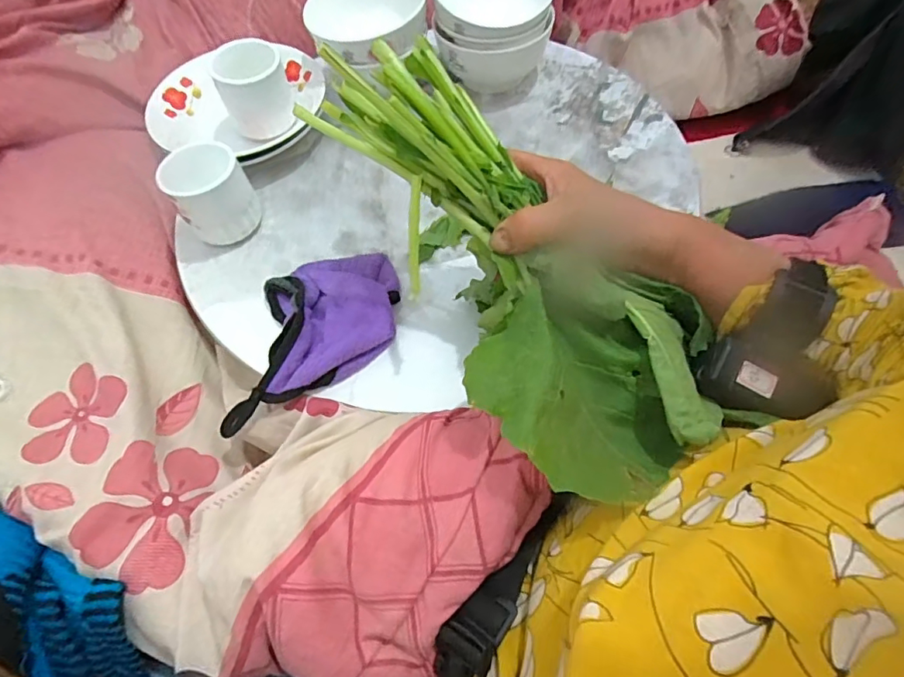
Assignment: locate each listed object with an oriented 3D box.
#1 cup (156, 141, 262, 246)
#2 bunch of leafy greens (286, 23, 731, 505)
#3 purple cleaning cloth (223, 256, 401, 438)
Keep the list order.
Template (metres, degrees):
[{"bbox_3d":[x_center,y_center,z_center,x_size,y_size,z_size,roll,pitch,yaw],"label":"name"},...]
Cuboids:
[{"bbox_3d":[-0.205,-0.124,0.444,0.065,0.075,0.054,-36,67,-16],"label":"cup"},{"bbox_3d":[0.036,-0.050,0.315,0.146,0.085,0.303,-38,84,-17],"label":"bunch of leafy greens"},{"bbox_3d":[-0.112,-0.011,0.413,0.158,0.032,0.111,-25,64,-11],"label":"purple cleaning cloth"}]

